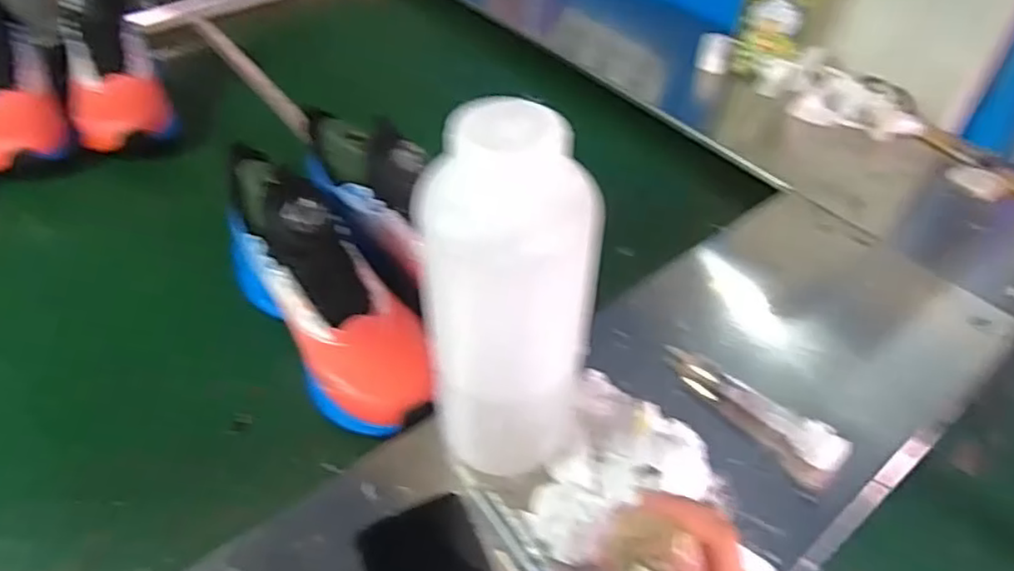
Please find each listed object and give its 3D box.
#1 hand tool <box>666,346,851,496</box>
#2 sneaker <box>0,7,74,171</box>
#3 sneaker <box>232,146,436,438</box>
[{"bbox_3d":[0.179,0.090,0.496,0.027,0.031,0.142,-33,55,-29],"label":"hand tool"},{"bbox_3d":[-0.565,-0.234,0.737,0.106,0.085,0.245,-23,73,-22],"label":"sneaker"},{"bbox_3d":[-0.147,-0.005,0.526,0.090,0.087,0.264,-31,77,-27],"label":"sneaker"}]

